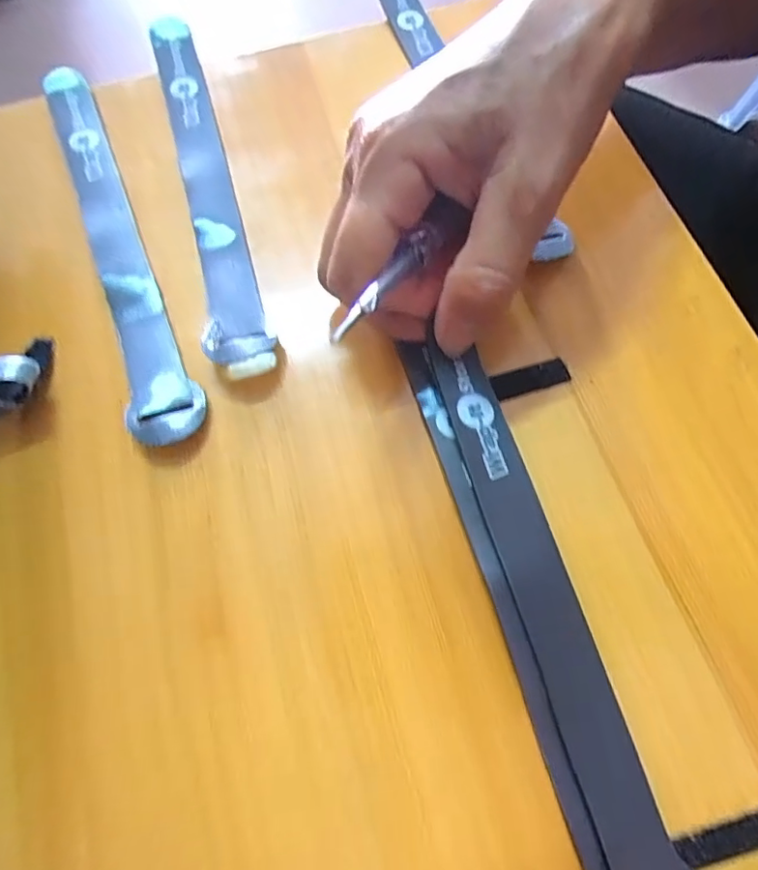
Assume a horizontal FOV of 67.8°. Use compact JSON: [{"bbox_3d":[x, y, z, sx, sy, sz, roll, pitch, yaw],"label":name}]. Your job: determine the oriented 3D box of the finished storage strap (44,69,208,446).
[{"bbox_3d":[-0.111,-0.082,0.233,0.025,0.007,0.200,-23,68,-8],"label":"finished storage strap"}]

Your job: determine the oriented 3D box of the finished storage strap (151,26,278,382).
[{"bbox_3d":[-0.076,-0.109,0.239,0.024,0.011,0.196,-17,68,-5],"label":"finished storage strap"}]

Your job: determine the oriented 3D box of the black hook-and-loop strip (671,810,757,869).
[{"bbox_3d":[0.095,0.110,0.152,0.029,0.004,0.008,-13,67,-4],"label":"black hook-and-loop strip"}]

